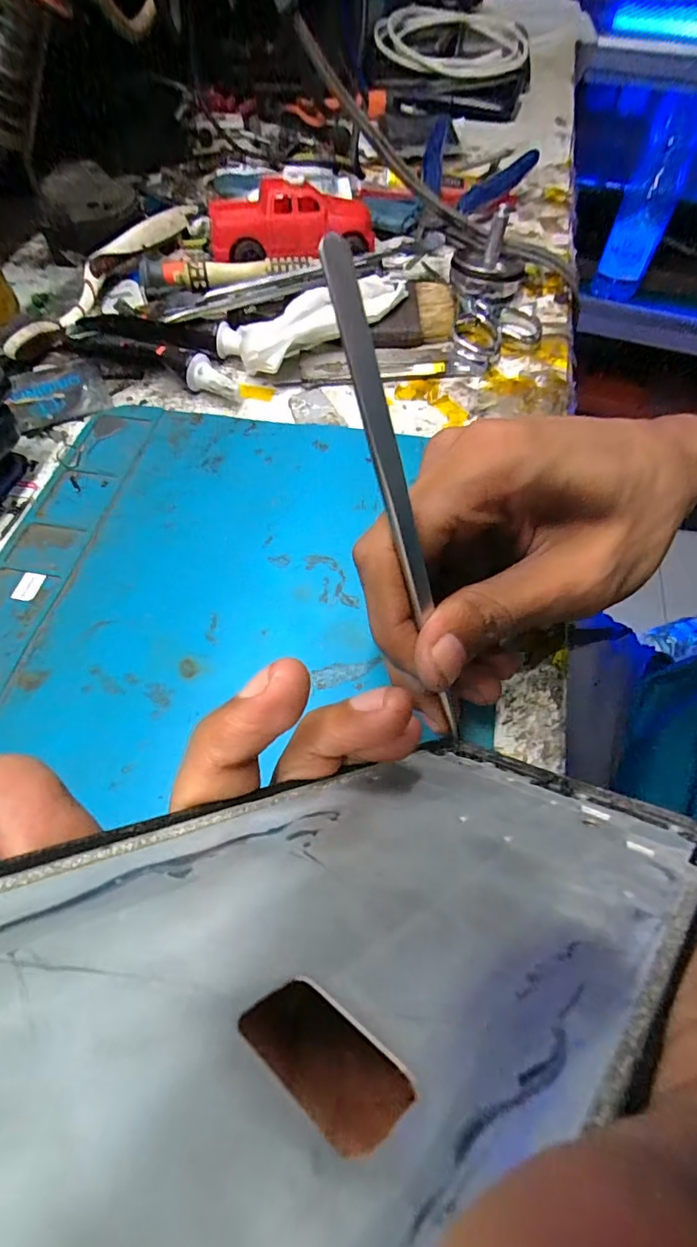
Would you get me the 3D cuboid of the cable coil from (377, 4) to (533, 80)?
[{"bbox_3d":[0.097,-0.547,0.458,0.140,0.027,0.147,0,62,0],"label":"cable coil"}]

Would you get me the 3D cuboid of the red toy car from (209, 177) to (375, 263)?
[{"bbox_3d":[-0.032,-0.232,0.280,0.093,0.027,0.044,-5,61,-2],"label":"red toy car"}]

